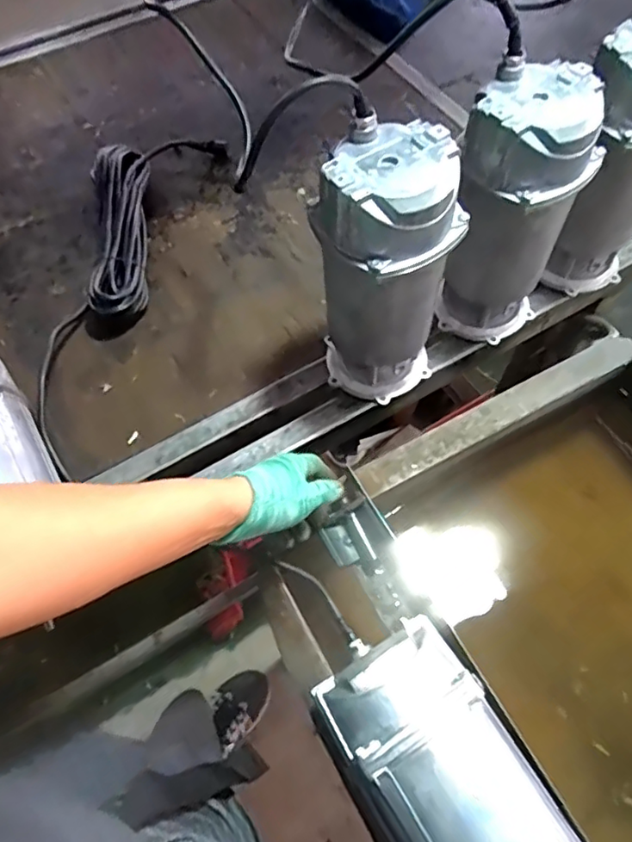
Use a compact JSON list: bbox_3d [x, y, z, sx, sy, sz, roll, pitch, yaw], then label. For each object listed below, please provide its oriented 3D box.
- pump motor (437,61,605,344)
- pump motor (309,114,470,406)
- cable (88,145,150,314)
[{"bbox_3d":[0.215,-0.215,0.642,0.128,0.291,0.139,-2,60,3],"label":"pump motor"},{"bbox_3d":[0.074,-0.143,0.612,0.136,0.296,0.117,6,61,7],"label":"pump motor"},{"bbox_3d":[-0.286,-0.274,0.842,0.089,0.057,0.333,-11,62,-3],"label":"cable"}]

